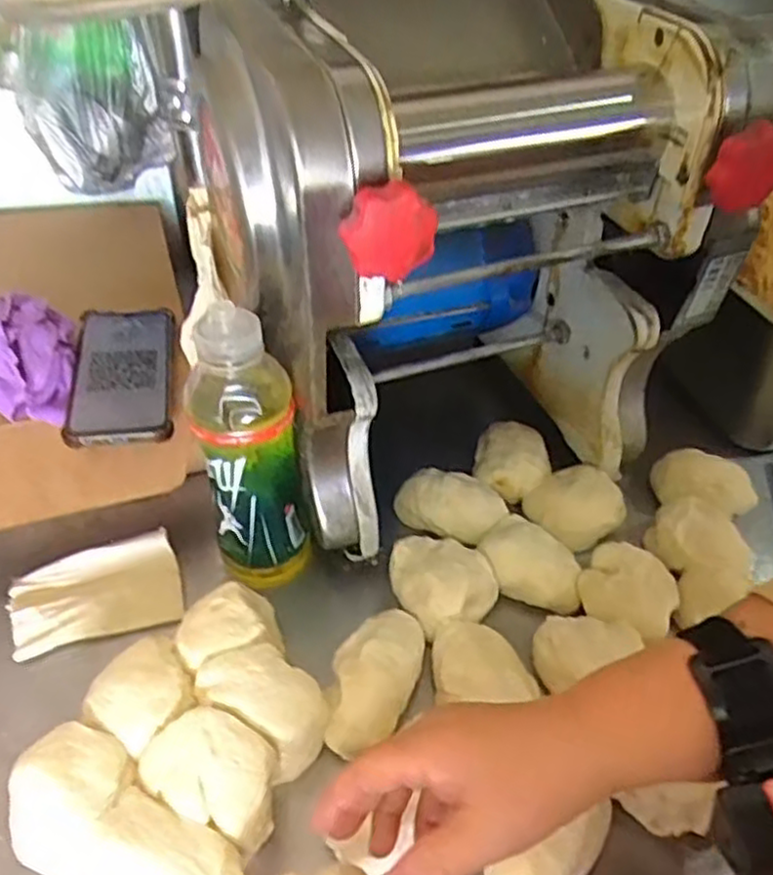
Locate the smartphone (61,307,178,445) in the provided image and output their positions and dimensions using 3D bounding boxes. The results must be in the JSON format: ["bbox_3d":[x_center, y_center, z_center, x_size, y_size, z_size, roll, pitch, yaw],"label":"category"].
[{"bbox_3d":[-0.216,-0.055,0.589,0.076,0.011,0.162,-4,45,-13],"label":"smartphone"}]

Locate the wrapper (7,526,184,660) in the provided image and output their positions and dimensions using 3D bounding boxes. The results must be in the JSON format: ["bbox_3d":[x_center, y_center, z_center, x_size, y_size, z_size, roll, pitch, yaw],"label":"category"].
[{"bbox_3d":[-0.215,0.115,0.533,0.117,0.014,0.068,-13,63,-14],"label":"wrapper"}]

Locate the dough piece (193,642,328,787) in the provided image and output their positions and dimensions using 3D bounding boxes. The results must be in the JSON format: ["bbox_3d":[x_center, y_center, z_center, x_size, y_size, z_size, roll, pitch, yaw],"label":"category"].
[{"bbox_3d":[-0.075,0.169,0.453,0.078,0.049,0.050,29,50,27],"label":"dough piece"}]

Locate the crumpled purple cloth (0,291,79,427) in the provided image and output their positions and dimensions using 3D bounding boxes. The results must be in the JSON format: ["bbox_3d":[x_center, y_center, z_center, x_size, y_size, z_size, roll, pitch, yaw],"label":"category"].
[{"bbox_3d":[-0.284,-0.060,0.566,0.085,0.066,0.103,-20,47,-21],"label":"crumpled purple cloth"}]

